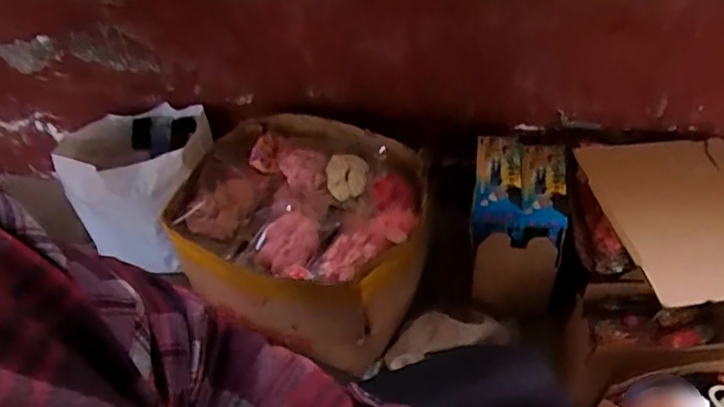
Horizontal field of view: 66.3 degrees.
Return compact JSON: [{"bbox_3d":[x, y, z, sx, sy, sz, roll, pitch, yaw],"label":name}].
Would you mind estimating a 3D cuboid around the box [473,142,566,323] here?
[{"bbox_3d":[0.253,0.032,0.931,0.141,0.201,0.217,5,46,9],"label":"box"}]

